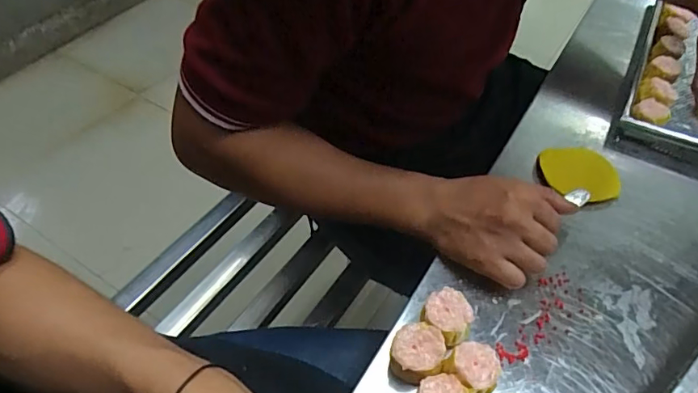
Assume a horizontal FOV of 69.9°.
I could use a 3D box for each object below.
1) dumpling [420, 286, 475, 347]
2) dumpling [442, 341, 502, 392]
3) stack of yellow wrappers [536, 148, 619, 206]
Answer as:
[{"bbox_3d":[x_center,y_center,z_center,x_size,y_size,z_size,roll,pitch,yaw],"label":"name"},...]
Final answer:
[{"bbox_3d":[0.079,0.100,0.402,0.037,0.036,0.039,2,49,-2],"label":"dumpling"},{"bbox_3d":[0.093,0.131,0.374,0.036,0.038,0.038,2,49,-2],"label":"dumpling"},{"bbox_3d":[0.245,-0.022,0.535,0.077,0.023,0.073,-3,50,-6],"label":"stack of yellow wrappers"}]

